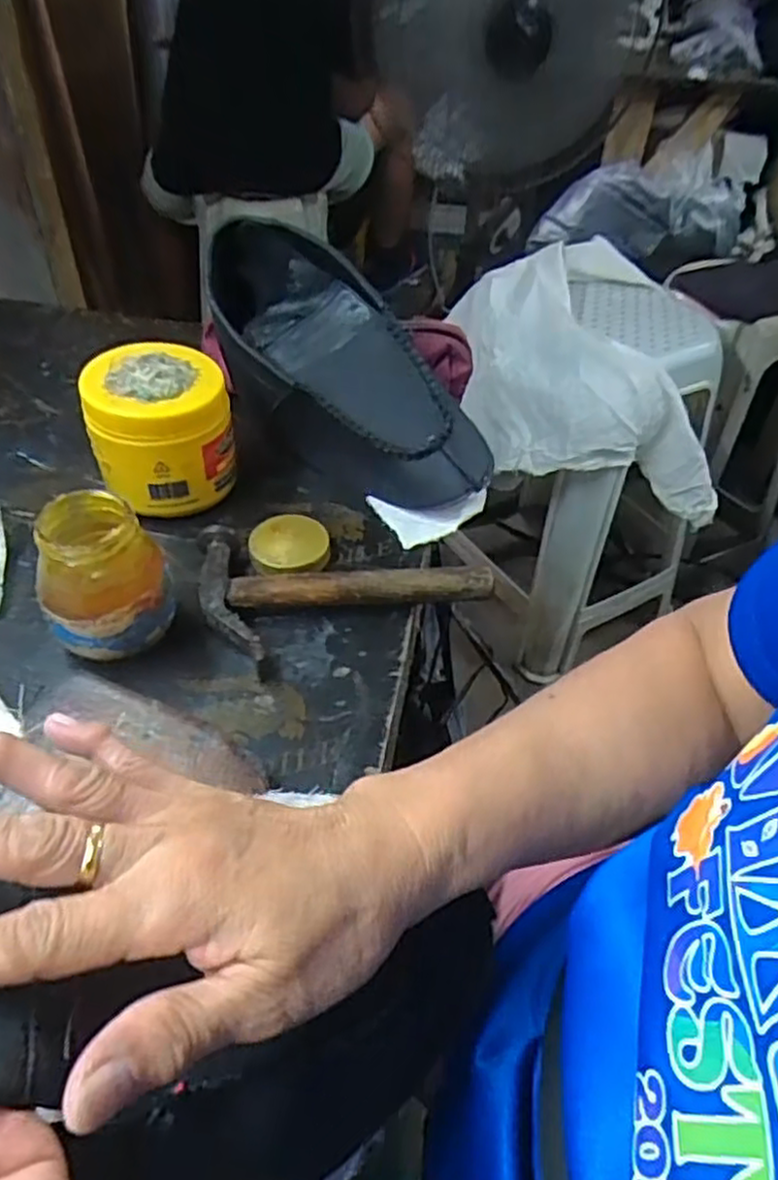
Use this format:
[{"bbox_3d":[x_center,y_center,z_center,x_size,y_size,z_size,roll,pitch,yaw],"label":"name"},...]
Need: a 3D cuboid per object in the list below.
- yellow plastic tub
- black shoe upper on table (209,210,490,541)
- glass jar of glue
[{"bbox_3d":[-0.160,-0.111,0.526,0.093,0.097,0.087,-6,47,-9],"label":"yellow plastic tub"},{"bbox_3d":[-0.045,-0.148,0.575,0.094,0.137,0.278,-34,79,-31],"label":"black shoe upper on table"},{"bbox_3d":[-0.163,-0.003,0.420,0.067,0.090,0.063,2,46,-2],"label":"glass jar of glue"}]

